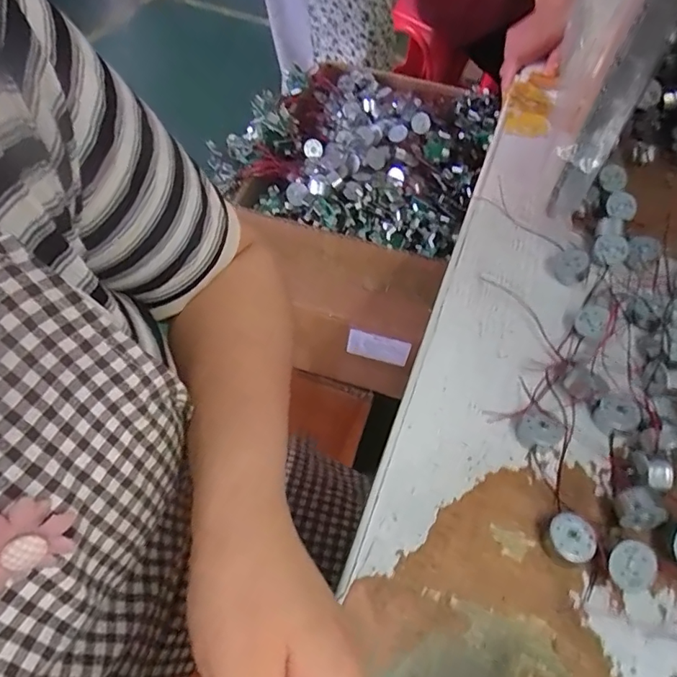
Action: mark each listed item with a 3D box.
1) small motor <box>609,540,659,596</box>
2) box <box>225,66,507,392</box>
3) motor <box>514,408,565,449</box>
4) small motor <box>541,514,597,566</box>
[{"bbox_3d":[0.148,0.115,0.251,0.025,0.010,0.025,0,86,3],"label":"small motor"},{"bbox_3d":[0.038,-0.175,0.717,0.253,0.268,0.367,17,56,6],"label":"box"},{"bbox_3d":[0.119,0.054,0.296,0.024,0.015,0.020,24,58,14],"label":"motor"},{"bbox_3d":[0.121,0.106,0.262,0.021,0.016,0.023,1,56,-1],"label":"small motor"}]

